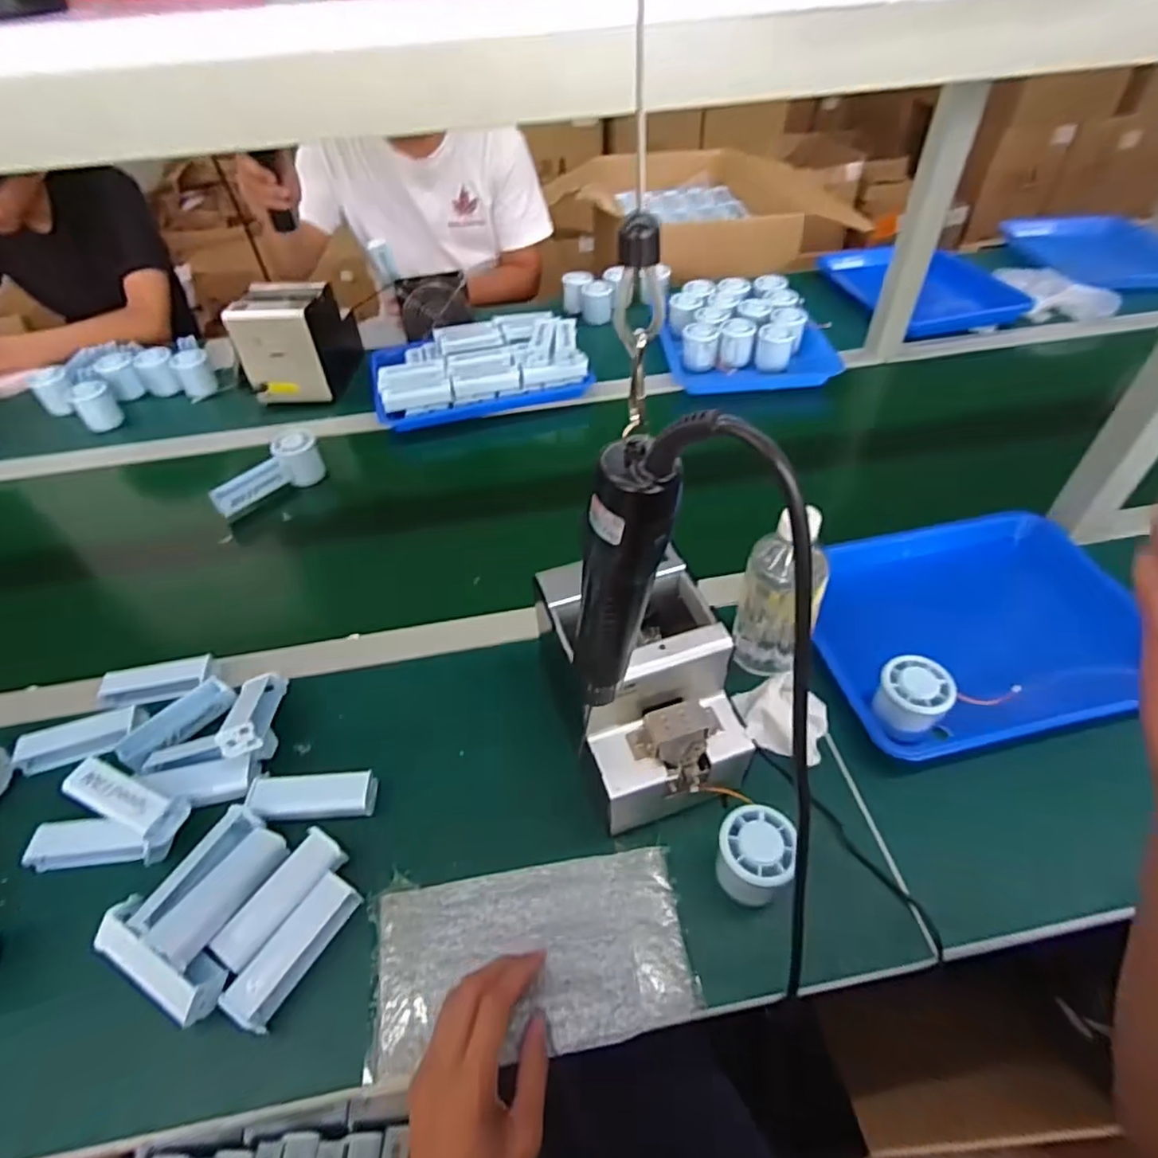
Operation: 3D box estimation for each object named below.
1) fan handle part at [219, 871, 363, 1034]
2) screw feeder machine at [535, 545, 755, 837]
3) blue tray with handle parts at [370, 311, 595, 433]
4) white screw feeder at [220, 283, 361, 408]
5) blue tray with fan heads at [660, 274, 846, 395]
[{"bbox_3d":[-0.208,0.272,0.459,0.035,0.021,0.102,25,53,24],"label":"fan handle part"},{"bbox_3d":[0.055,0.096,0.525,0.127,0.149,0.169,-17,48,-12],"label":"screw feeder machine"},{"bbox_3d":[-0.171,-0.355,1.006,0.324,0.078,0.231,-16,48,-11],"label":"blue tray with handle parts"},{"bbox_3d":[-0.447,-0.391,1.000,0.128,0.145,0.189,3,47,6],"label":"white screw feeder"},{"bbox_3d":[0.272,-0.411,1.045,0.270,0.072,0.270,-2,47,2],"label":"blue tray with fan heads"}]

